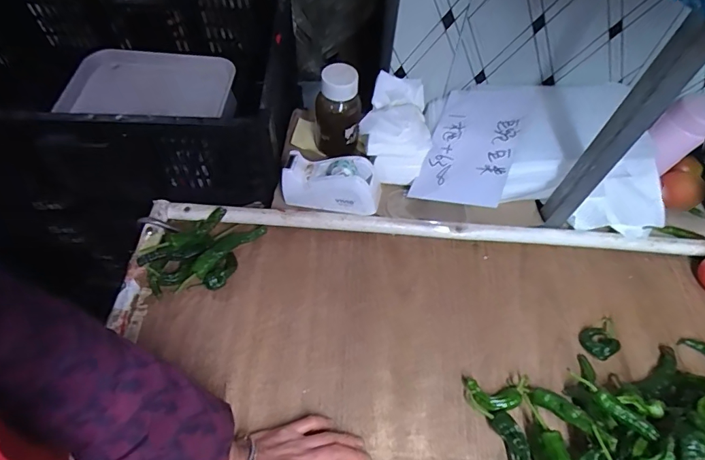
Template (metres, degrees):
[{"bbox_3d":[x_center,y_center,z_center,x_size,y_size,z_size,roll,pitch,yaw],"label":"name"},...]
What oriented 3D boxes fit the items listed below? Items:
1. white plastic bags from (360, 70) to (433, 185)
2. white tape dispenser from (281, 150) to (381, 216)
[{"bbox_3d":[0.066,-0.166,0.689,0.104,0.080,0.165,3,58,-1],"label":"white plastic bags"},{"bbox_3d":[-0.031,-0.069,0.643,0.146,0.083,0.066,13,59,6],"label":"white tape dispenser"}]

